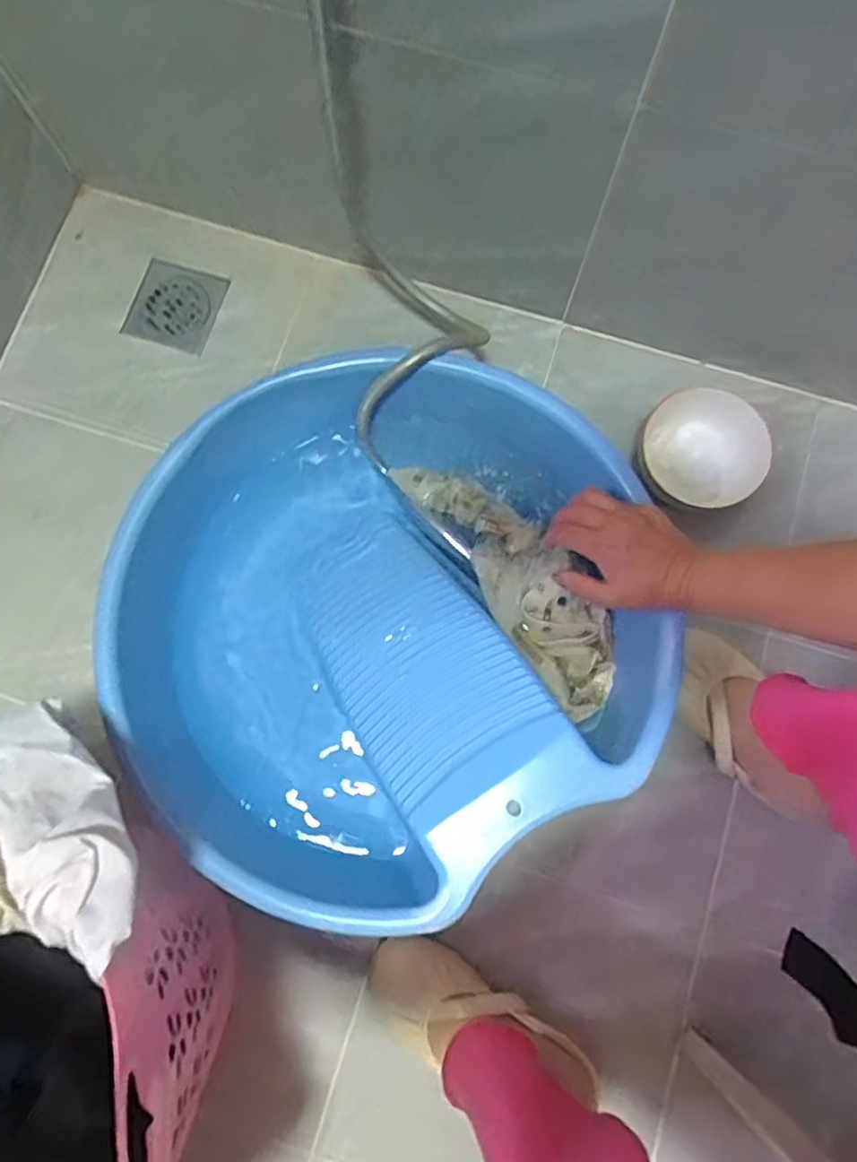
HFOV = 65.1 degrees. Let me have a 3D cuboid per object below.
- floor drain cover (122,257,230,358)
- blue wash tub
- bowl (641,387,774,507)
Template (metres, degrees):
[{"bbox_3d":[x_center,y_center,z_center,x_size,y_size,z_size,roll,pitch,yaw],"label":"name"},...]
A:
[{"bbox_3d":[-0.298,-0.323,0.792,0.094,0.013,0.102,17,82,3],"label":"floor drain cover"},{"bbox_3d":[-0.040,0.036,0.635,0.463,0.170,0.436,0,81,1],"label":"blue wash tub"},{"bbox_3d":[0.292,-0.139,0.713,0.121,0.063,0.099,24,82,4],"label":"bowl"}]

